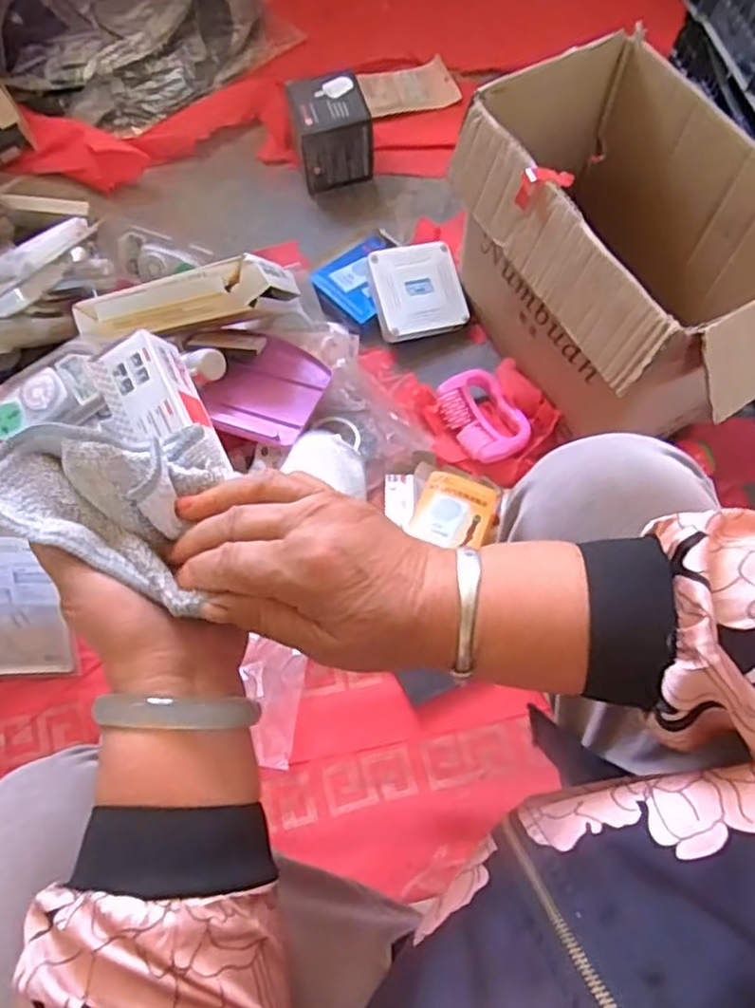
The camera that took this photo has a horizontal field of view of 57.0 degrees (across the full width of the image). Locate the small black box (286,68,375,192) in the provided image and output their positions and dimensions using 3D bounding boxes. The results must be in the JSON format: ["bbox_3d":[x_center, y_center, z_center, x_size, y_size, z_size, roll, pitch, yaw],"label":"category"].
[{"bbox_3d":[-0.076,-0.581,1.085,0.113,0.106,0.119,-17,68,-7],"label":"small black box"}]

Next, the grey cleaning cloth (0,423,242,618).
[{"bbox_3d":[-0.124,-0.008,0.323,0.115,0.025,0.078,18,68,8],"label":"grey cleaning cloth"}]

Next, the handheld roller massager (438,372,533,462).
[{"bbox_3d":[0.139,-0.117,0.922,0.086,0.026,0.129,-29,70,-12],"label":"handheld roller massager"}]

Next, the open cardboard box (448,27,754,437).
[{"bbox_3d":[0.278,-0.268,0.814,0.238,0.268,0.433,-27,70,-11],"label":"open cardboard box"}]

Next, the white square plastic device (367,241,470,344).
[{"bbox_3d":[0.059,-0.301,0.981,0.126,0.018,0.126,-13,89,-15],"label":"white square plastic device"}]

